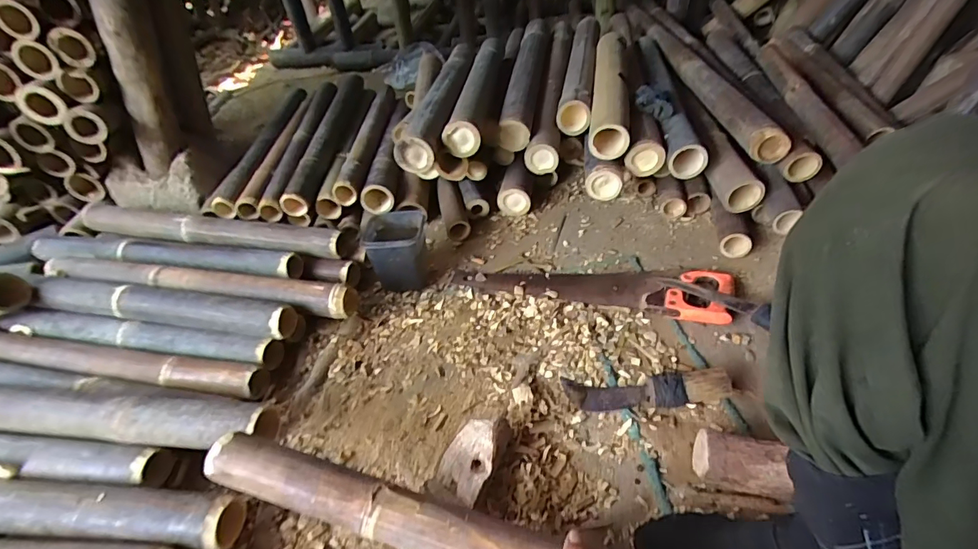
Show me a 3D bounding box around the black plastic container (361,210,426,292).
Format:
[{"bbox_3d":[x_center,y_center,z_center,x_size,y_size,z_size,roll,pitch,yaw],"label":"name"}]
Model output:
[{"bbox_3d":[-0.182,-0.050,0.927,0.118,0.123,0.127,-7,42,-1],"label":"black plastic container"}]

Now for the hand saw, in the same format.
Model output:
[{"bbox_3d":[0.182,0.020,0.881,0.508,0.033,0.115,5,43,12],"label":"hand saw"}]

